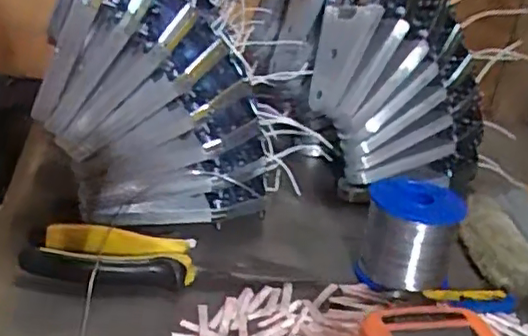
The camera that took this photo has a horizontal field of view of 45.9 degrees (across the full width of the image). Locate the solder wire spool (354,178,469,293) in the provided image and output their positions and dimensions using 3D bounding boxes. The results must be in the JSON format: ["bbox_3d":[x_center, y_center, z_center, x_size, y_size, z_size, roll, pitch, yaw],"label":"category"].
[{"bbox_3d":[0.102,0.046,0.436,0.061,0.057,0.065,6,27,-3],"label":"solder wire spool"}]

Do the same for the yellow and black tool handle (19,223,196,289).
[{"bbox_3d":[-0.099,0.059,0.404,0.103,0.029,0.039,2,28,-2],"label":"yellow and black tool handle"}]

